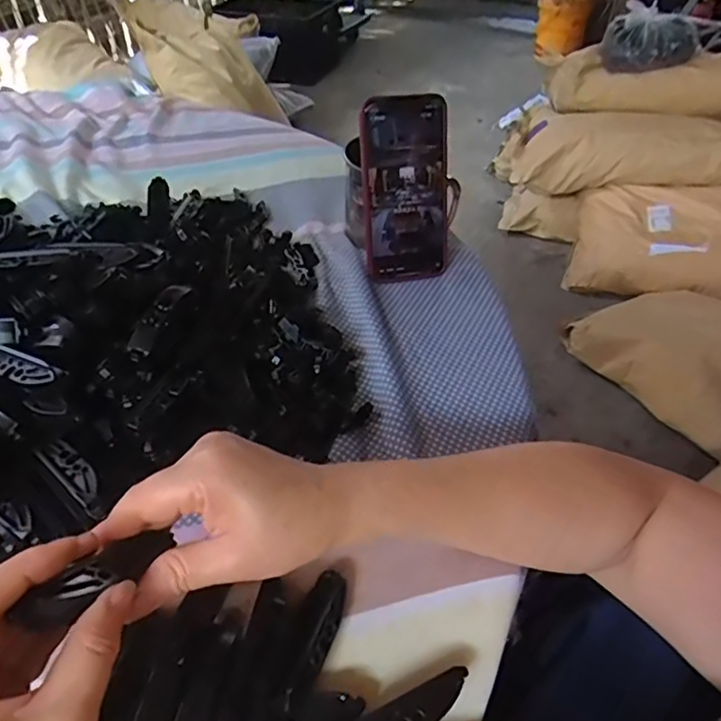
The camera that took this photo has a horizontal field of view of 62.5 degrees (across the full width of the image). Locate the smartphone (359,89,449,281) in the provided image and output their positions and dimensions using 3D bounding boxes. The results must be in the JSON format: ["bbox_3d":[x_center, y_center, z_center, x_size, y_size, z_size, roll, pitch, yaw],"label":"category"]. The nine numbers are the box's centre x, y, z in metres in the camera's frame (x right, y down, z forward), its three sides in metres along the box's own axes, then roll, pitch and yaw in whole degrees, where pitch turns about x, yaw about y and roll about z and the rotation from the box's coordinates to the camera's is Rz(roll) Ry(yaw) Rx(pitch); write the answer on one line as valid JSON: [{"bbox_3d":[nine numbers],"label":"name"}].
[{"bbox_3d":[0.040,-0.149,0.527,0.073,0.155,0.011,-6,24,-5],"label":"smartphone"}]

